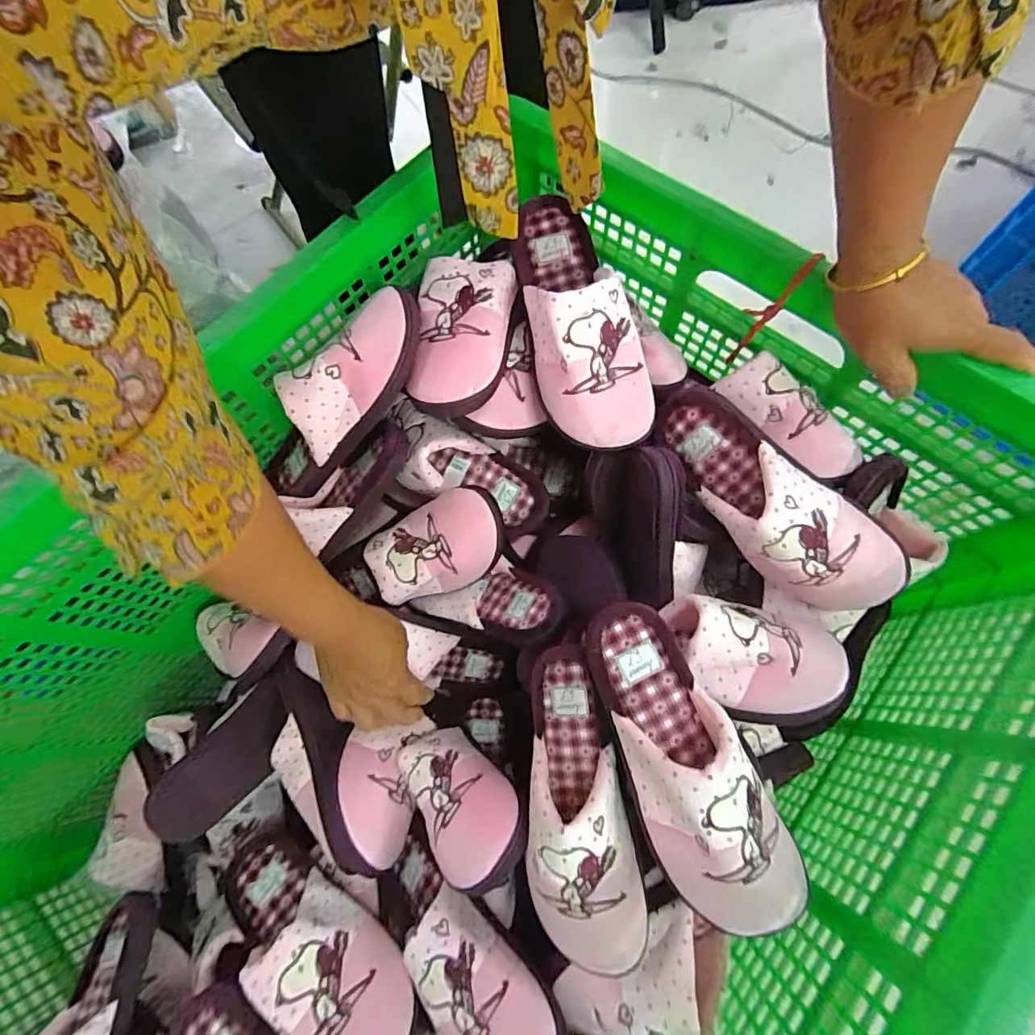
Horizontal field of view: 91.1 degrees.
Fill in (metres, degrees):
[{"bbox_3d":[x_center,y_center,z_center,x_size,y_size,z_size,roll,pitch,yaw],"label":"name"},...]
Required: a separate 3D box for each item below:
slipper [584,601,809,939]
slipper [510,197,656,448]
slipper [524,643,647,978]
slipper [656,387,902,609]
[{"bbox_3d":[0.120,0.178,0.370,0.087,0.064,0.238,-25,72,-7],"label":"slipper"},{"bbox_3d":[0.054,-0.184,0.464,0.094,0.079,0.243,-16,85,-4],"label":"slipper"},{"bbox_3d":[0.039,0.234,0.412,0.085,0.072,0.245,-22,68,31],"label":"slipper"},{"bbox_3d":[0.220,-0.010,0.456,0.087,0.096,0.254,-44,75,-12],"label":"slipper"}]

